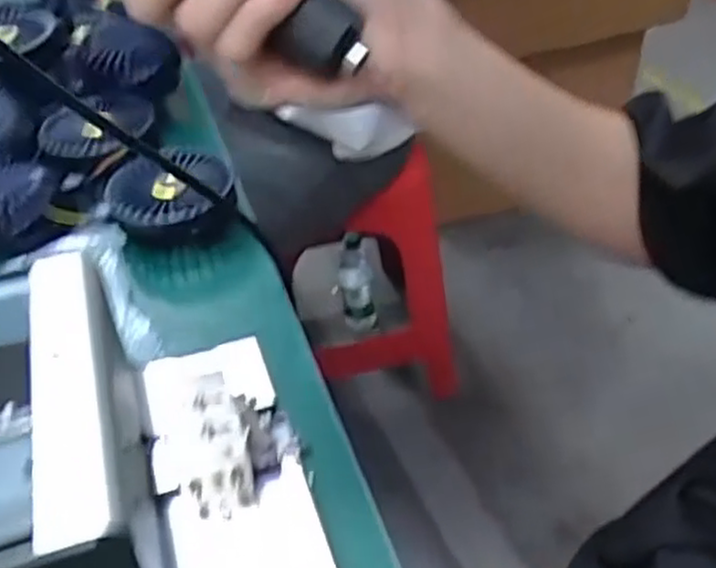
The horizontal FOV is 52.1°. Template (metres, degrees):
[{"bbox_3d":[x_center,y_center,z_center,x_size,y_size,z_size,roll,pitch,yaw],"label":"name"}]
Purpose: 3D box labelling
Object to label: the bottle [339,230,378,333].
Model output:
[{"bbox_3d":[0.003,0.020,1.421,0.068,0.238,0.063,-2,42,5],"label":"bottle"}]

